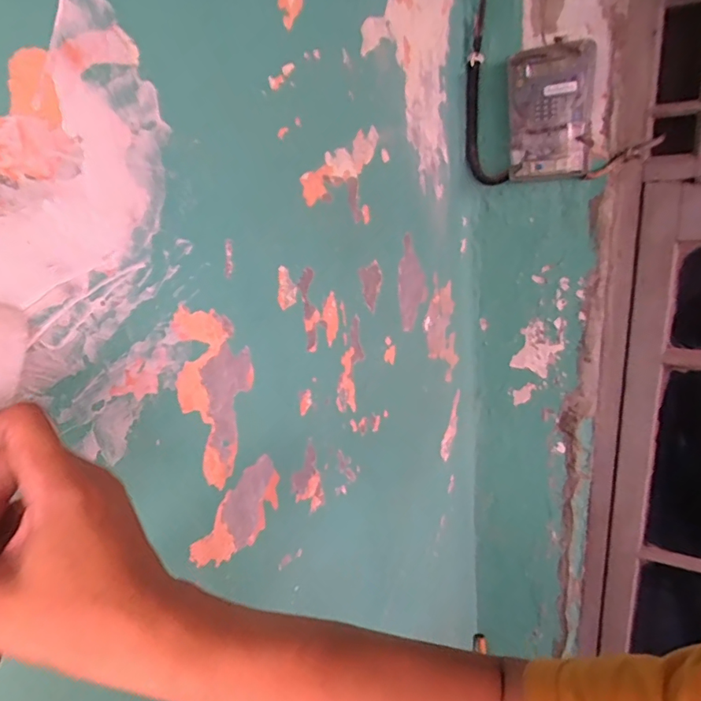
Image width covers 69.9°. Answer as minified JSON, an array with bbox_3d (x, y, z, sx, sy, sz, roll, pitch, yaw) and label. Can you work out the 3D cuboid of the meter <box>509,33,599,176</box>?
[{"bbox_3d":[0.344,-0.407,0.868,0.133,0.202,0.098,1,20,18],"label":"meter"}]

